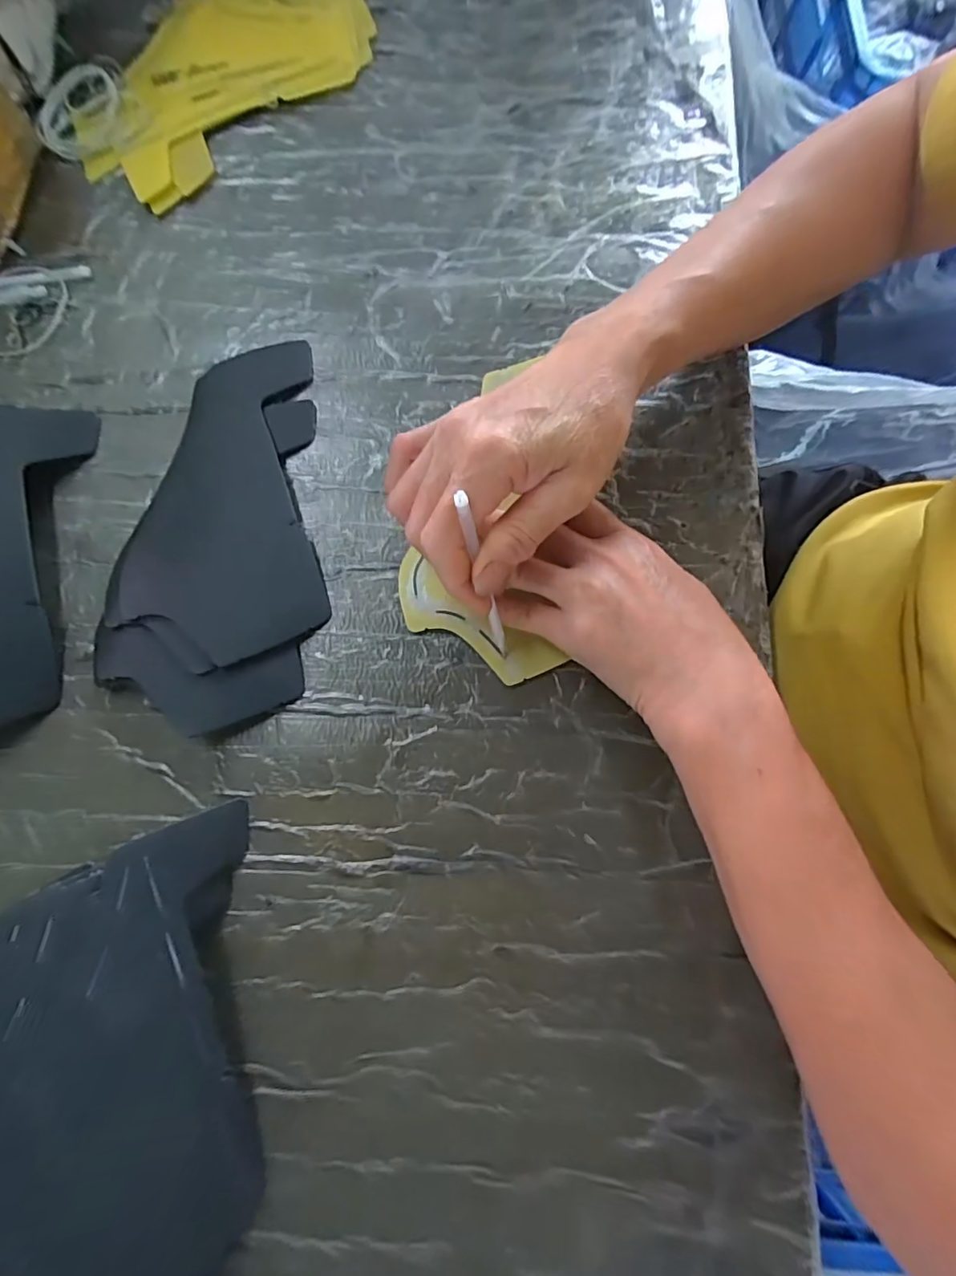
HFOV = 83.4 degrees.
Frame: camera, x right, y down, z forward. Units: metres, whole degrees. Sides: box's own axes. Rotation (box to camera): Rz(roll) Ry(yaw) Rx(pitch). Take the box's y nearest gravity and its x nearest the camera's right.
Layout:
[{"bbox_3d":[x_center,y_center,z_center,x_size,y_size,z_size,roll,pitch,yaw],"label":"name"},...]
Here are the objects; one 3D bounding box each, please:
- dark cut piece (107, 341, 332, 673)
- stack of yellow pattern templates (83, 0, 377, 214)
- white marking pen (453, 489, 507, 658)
[{"bbox_3d":[-0.151,-0.079,0.306,0.113,0.018,0.188,-7,79,0],"label":"dark cut piece"},{"bbox_3d":[-0.175,-0.390,0.367,0.214,0.014,0.120,-40,81,-6],"label":"stack of yellow pattern templates"},{"bbox_3d":[0.003,-0.026,0.254,0.006,0.108,0.012,-22,53,-3],"label":"white marking pen"}]

